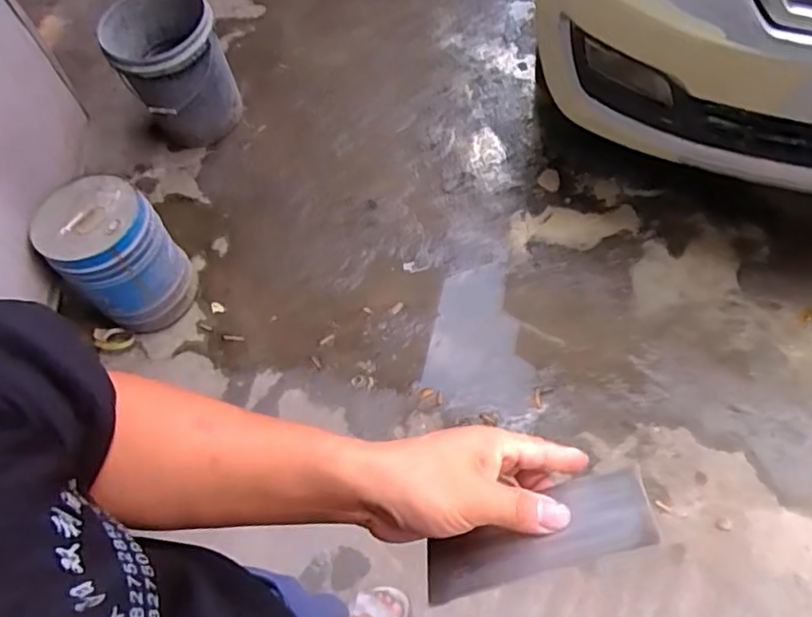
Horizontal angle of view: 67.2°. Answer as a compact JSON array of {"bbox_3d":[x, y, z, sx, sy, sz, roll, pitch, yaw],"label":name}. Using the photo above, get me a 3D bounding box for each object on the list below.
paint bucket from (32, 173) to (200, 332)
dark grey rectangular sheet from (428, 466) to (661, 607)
[{"bbox_3d":[-0.746,-0.131,1.622,0.270,0.344,0.313,-41,69,-13],"label":"paint bucket"},{"bbox_3d":[0.078,0.132,0.359,0.134,0.069,0.006,-18,104,5],"label":"dark grey rectangular sheet"}]

